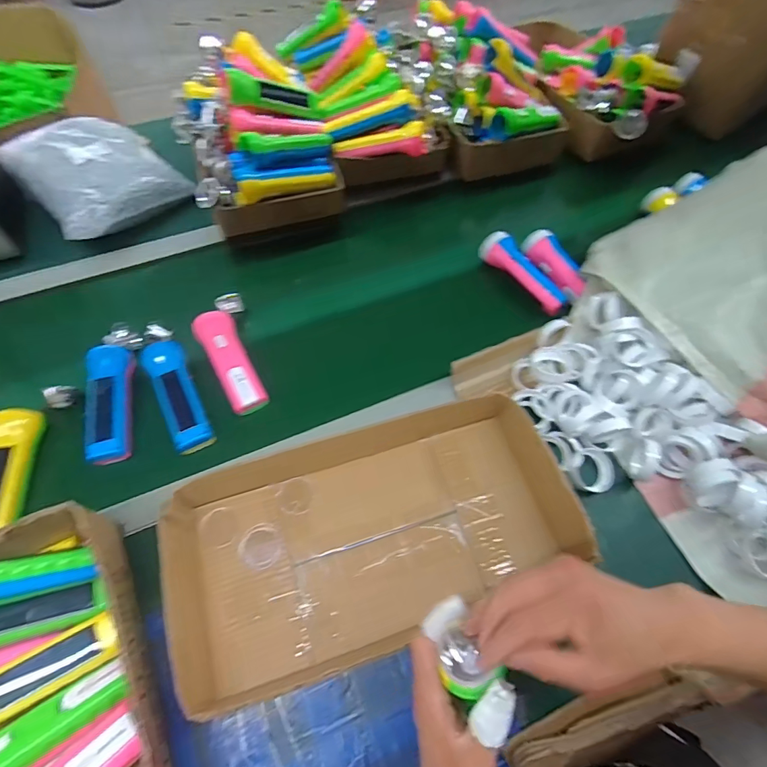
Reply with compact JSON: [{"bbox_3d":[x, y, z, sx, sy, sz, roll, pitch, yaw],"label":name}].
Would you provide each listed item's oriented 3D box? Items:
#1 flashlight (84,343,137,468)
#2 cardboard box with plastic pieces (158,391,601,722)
[{"bbox_3d":[-0.359,0.023,0.570,0.051,0.035,0.163,-10,60,-7],"label":"flashlight"},{"bbox_3d":[-0.017,0.157,0.488,0.420,0.069,0.239,-16,61,-10],"label":"cardboard box with plastic pieces"}]

